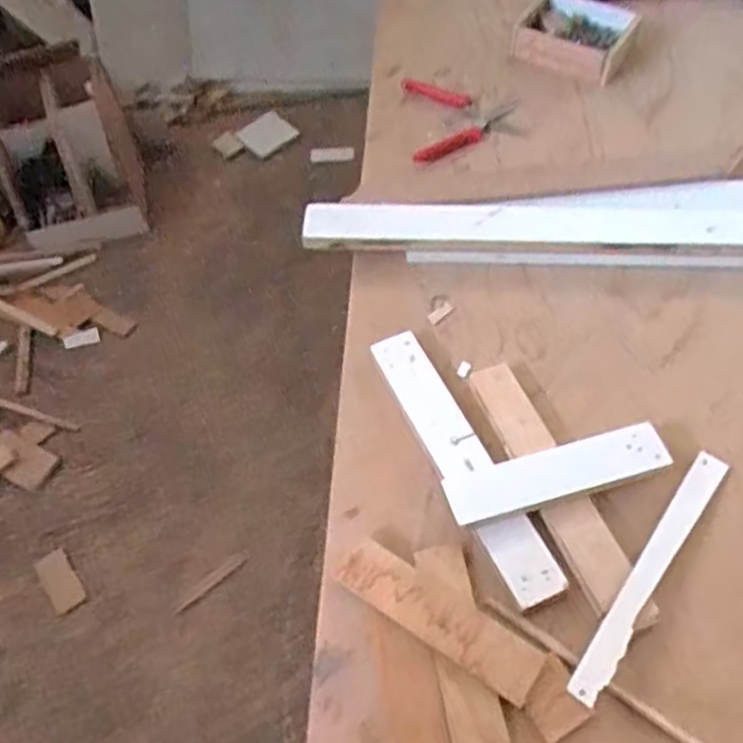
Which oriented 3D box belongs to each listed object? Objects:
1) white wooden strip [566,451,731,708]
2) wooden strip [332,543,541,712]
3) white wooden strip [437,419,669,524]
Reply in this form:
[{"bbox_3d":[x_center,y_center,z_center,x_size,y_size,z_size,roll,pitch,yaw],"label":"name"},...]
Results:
[{"bbox_3d":[0.231,0.159,0.606,0.026,0.010,0.257,39,58,11],"label":"white wooden strip"},{"bbox_3d":[0.052,0.198,0.599,0.175,0.012,0.046,30,66,20],"label":"wooden strip"},{"bbox_3d":[0.160,0.088,0.641,0.193,0.013,0.050,-15,58,-5],"label":"white wooden strip"}]

